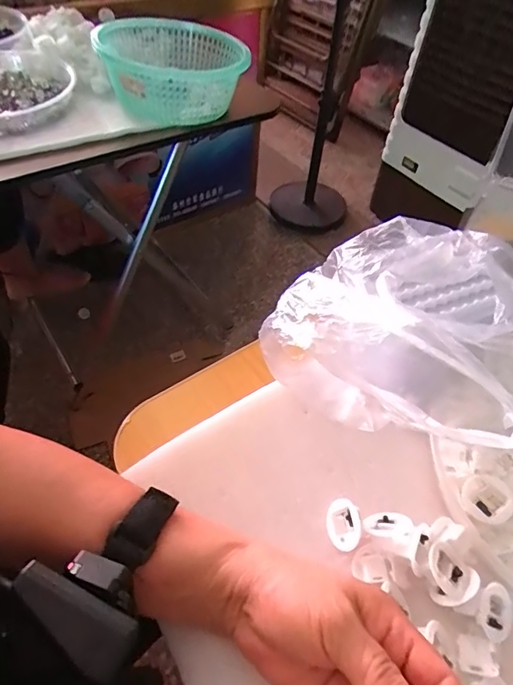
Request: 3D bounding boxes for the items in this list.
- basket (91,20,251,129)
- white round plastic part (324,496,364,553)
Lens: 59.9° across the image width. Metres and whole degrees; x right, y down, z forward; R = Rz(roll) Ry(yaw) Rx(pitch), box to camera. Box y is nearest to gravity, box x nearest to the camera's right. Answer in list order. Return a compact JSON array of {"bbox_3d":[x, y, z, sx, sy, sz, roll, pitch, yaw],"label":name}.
[{"bbox_3d":[-0.136,-0.449,0.735,0.224,0.085,0.220,-15,54,-14],"label":"basket"},{"bbox_3d":[0.062,0.128,0.314,0.026,0.012,0.033,6,80,34],"label":"white round plastic part"}]

